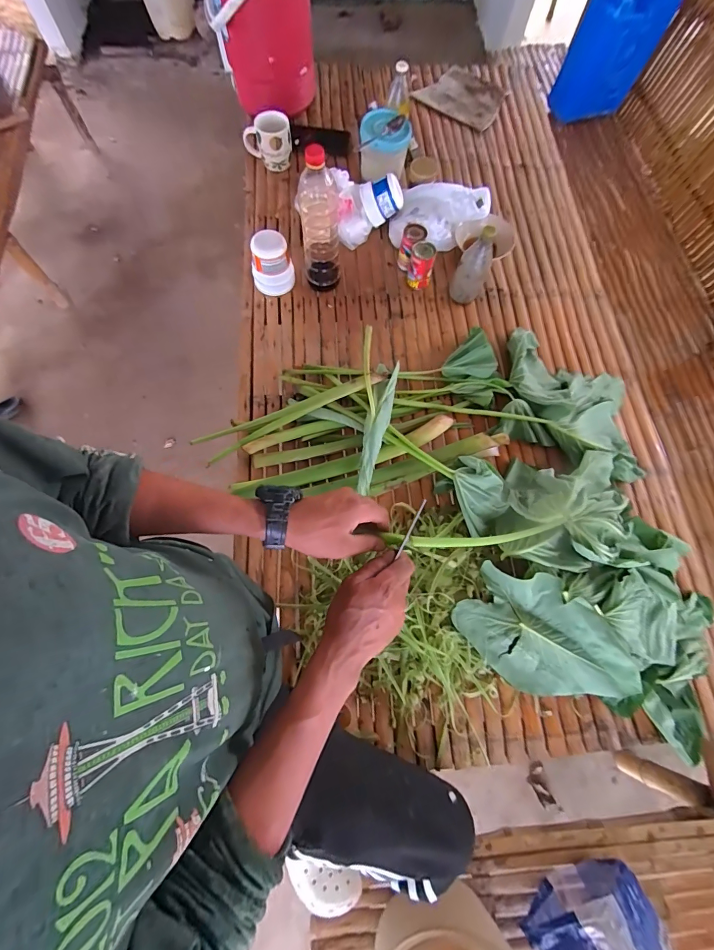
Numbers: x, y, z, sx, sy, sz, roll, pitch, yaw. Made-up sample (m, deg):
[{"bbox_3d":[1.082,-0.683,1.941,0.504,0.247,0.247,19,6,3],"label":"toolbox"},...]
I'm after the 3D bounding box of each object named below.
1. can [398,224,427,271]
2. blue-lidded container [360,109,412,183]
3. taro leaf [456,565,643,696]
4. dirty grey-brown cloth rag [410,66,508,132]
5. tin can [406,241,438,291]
[{"bbox_3d":[0.128,-0.526,0.882,0.053,0.089,0.058,1,71,-2],"label":"can"},{"bbox_3d":[0.068,-0.820,0.938,0.122,0.095,0.121,4,71,-1],"label":"blue-lidded container"},{"bbox_3d":[0.309,0.274,0.627,0.270,0.066,0.167,42,74,12],"label":"taro leaf"},{"bbox_3d":[0.316,-1.129,1.126,0.237,0.026,0.200,33,73,9],"label":"dirty grey-brown cloth rag"},{"bbox_3d":[0.148,-0.479,0.863,0.052,0.084,0.052,1,71,-2],"label":"tin can"}]

